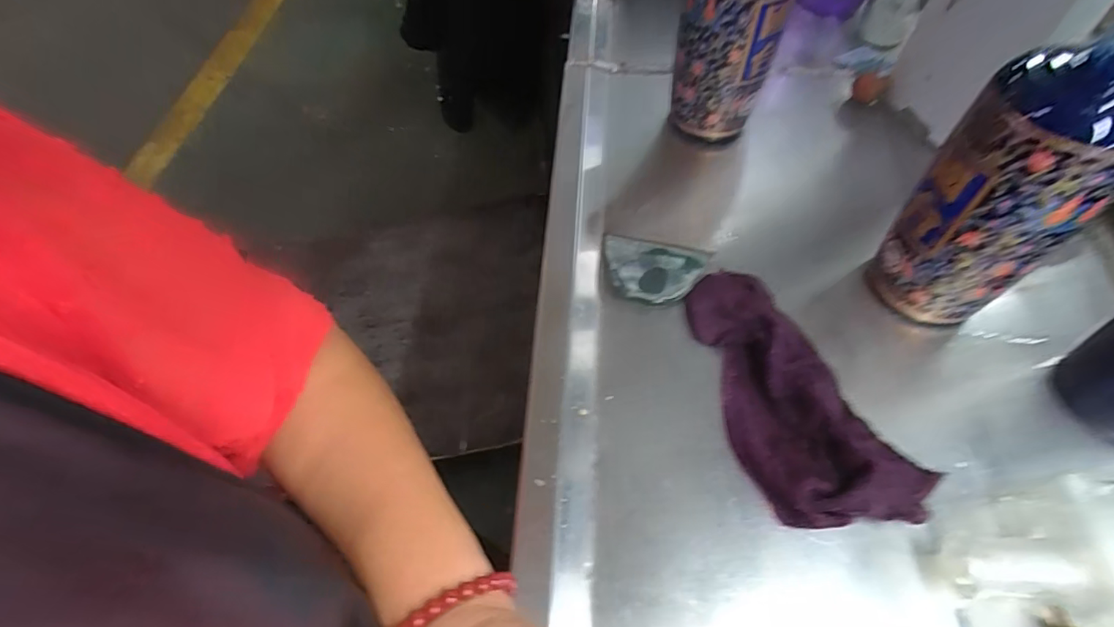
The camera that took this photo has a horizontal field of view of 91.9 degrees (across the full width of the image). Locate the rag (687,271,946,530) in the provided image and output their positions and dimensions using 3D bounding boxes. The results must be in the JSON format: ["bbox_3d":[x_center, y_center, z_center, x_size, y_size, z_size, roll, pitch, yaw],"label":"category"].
[{"bbox_3d":[0.143,0.043,0.343,0.093,0.028,0.184,-19,55,-8],"label":"rag"}]

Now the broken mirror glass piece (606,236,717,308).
[{"bbox_3d":[0.072,-0.033,0.406,0.078,0.010,0.059,8,56,11],"label":"broken mirror glass piece"}]

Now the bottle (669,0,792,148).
[{"bbox_3d":[0.142,-0.231,0.441,0.080,0.172,0.064,10,56,13],"label":"bottle"}]

